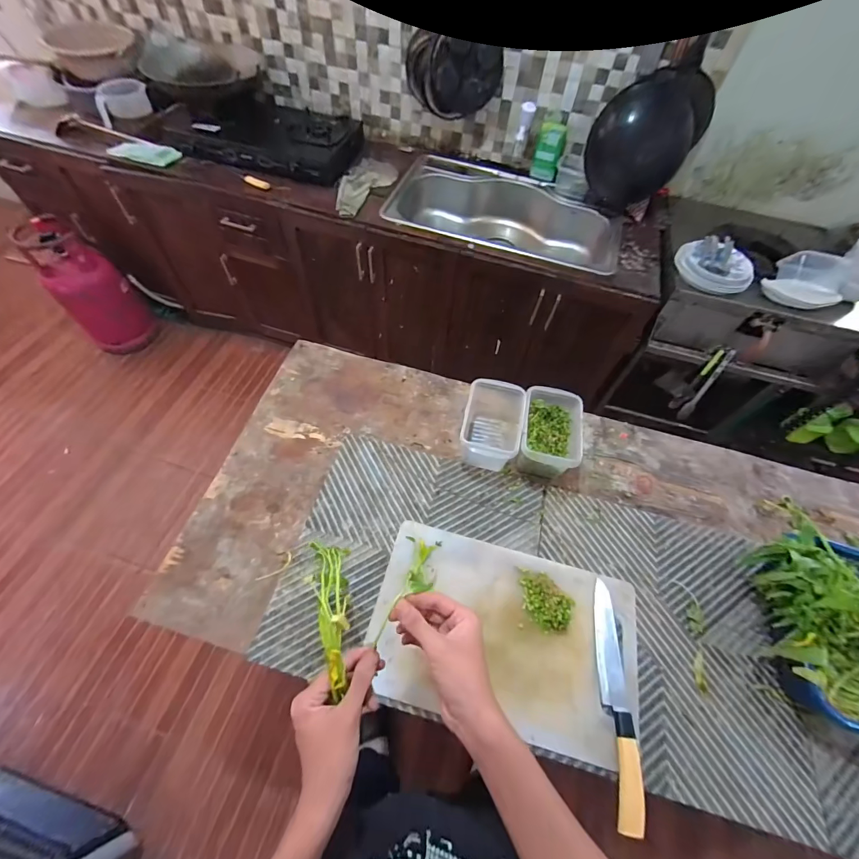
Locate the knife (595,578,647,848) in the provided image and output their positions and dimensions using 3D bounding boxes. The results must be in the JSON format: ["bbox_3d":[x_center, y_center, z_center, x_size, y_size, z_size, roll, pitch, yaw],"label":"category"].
[{"bbox_3d":[0.265,0.372,0.544,0.035,0.026,0.289,8,58,0],"label":"knife"}]

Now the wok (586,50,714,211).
[{"bbox_3d":[0.712,-0.930,1.268,0.346,0.355,0.125,-8,50,29],"label":"wok"}]

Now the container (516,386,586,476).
[{"bbox_3d":[0.221,0.009,0.727,0.105,0.095,0.162,11,58,3],"label":"container"}]

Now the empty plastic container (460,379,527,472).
[{"bbox_3d":[0.116,-0.011,0.731,0.102,0.099,0.159,12,58,3],"label":"empty plastic container"}]

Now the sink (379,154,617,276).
[{"bbox_3d":[0.271,-0.758,1.479,0.830,0.211,0.497,19,59,7],"label":"sink"}]

